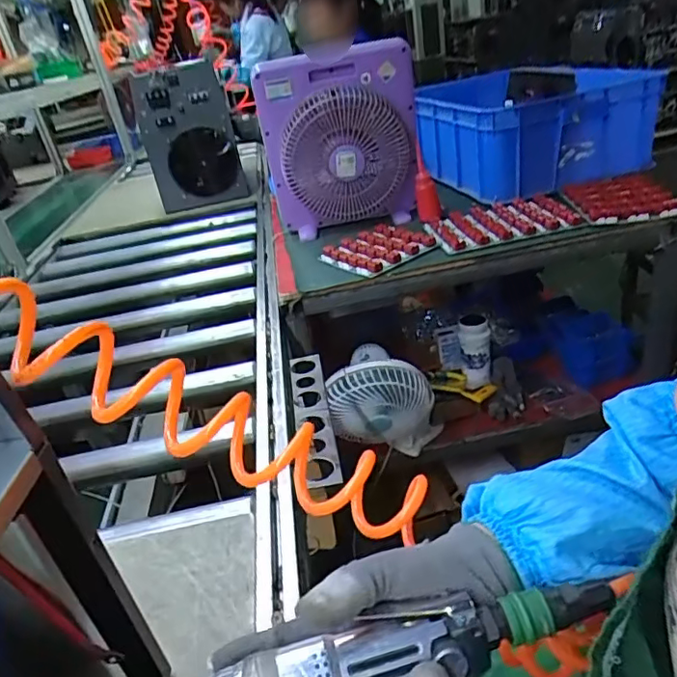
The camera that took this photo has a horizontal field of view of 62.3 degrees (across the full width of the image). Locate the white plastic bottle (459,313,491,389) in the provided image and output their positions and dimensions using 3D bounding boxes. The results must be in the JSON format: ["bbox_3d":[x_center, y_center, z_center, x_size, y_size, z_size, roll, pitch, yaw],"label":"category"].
[{"bbox_3d":[0.313,0.033,1.280,0.068,0.156,0.085,-2,31,15],"label":"white plastic bottle"}]

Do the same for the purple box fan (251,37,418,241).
[{"bbox_3d":[0.006,-0.389,1.134,0.312,0.339,0.130,-9,30,4],"label":"purple box fan"}]

